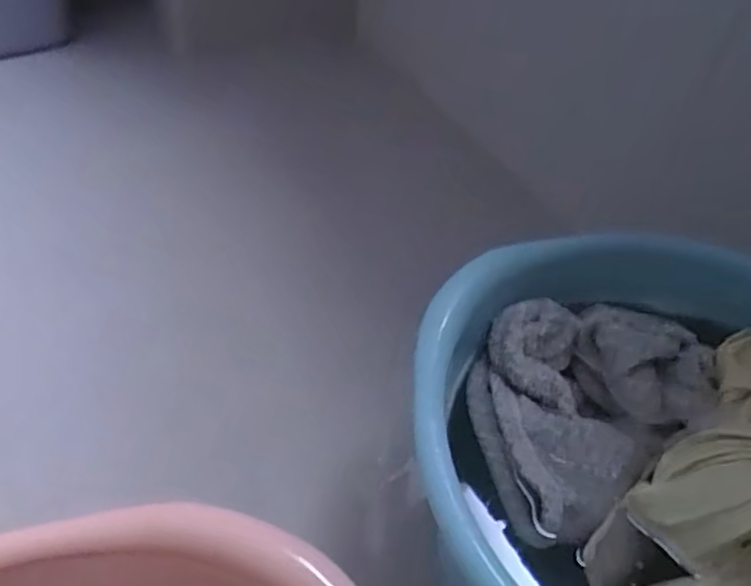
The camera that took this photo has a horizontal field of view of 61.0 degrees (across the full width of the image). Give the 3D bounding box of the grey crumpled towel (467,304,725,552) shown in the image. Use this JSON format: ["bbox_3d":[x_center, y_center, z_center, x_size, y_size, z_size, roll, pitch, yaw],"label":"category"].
[{"bbox_3d":[0.122,0.060,0.395,0.158,0.052,0.119,-28,54,-32],"label":"grey crumpled towel"}]

